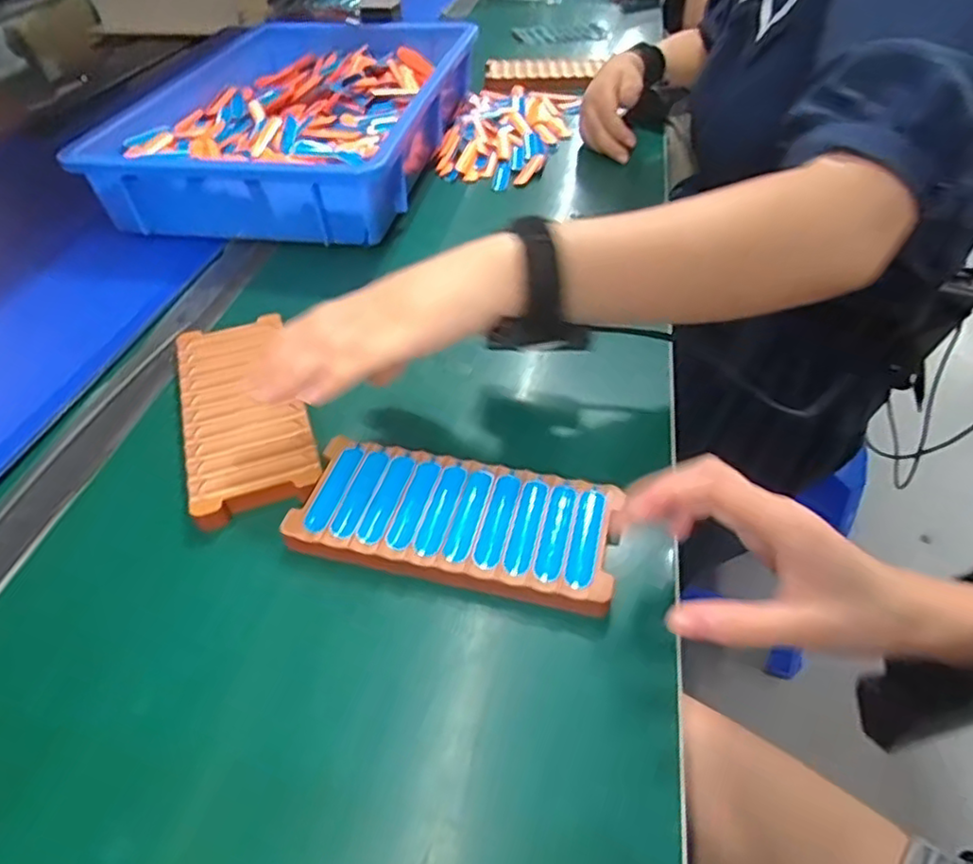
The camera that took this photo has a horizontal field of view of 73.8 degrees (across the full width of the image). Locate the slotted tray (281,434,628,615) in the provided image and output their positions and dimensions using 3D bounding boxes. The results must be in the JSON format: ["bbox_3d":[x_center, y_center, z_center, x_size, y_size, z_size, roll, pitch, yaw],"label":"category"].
[{"bbox_3d":[-0.016,0.049,0.356,0.168,0.018,0.076,9,47,12],"label":"slotted tray"}]

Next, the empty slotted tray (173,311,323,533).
[{"bbox_3d":[-0.157,-0.016,0.421,0.074,0.015,0.172,-17,47,-13],"label":"empty slotted tray"}]

